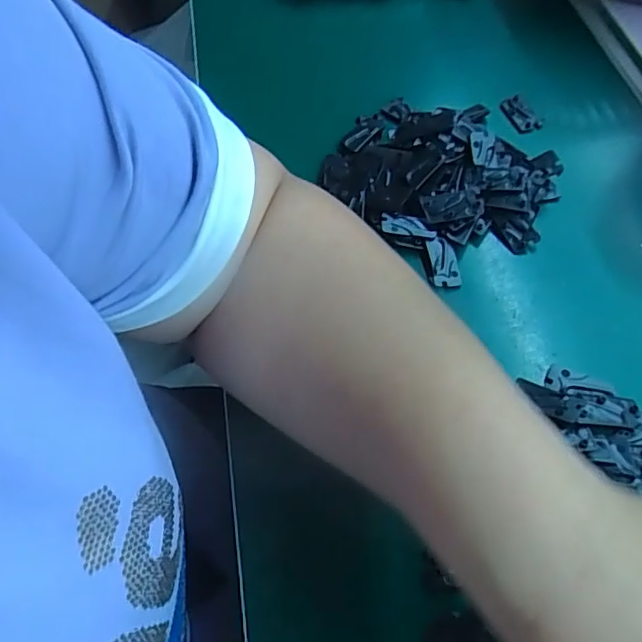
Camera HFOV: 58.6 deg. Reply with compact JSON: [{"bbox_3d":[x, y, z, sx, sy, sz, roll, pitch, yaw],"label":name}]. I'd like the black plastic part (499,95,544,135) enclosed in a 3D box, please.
[{"bbox_3d":[0.137,-0.140,0.390,0.018,0.007,0.031,-21,60,-9],"label":"black plastic part"}]

